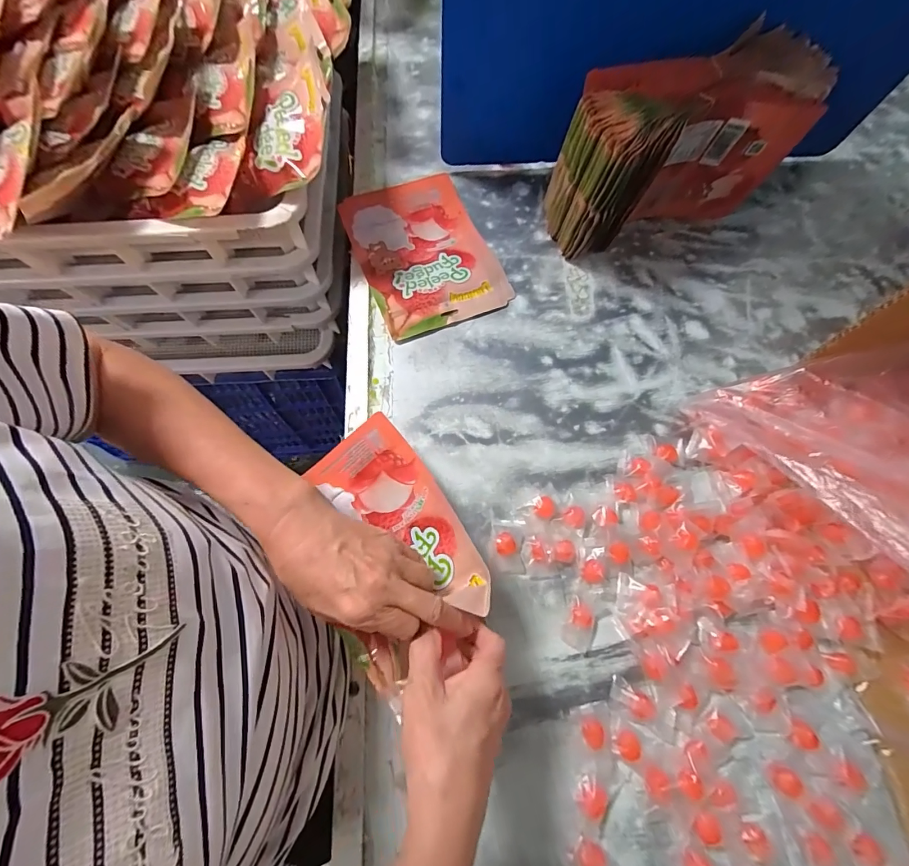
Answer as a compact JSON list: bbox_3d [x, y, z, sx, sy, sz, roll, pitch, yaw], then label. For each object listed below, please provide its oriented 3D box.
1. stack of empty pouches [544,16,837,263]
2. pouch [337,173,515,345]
[{"bbox_3d":[0.274,-0.338,0.498,0.293,0.166,0.107,-18,71,-8],"label":"stack of empty pouches"},{"bbox_3d":[-0.040,-0.240,0.532,0.168,0.017,0.230,-22,72,-10],"label":"pouch"}]

